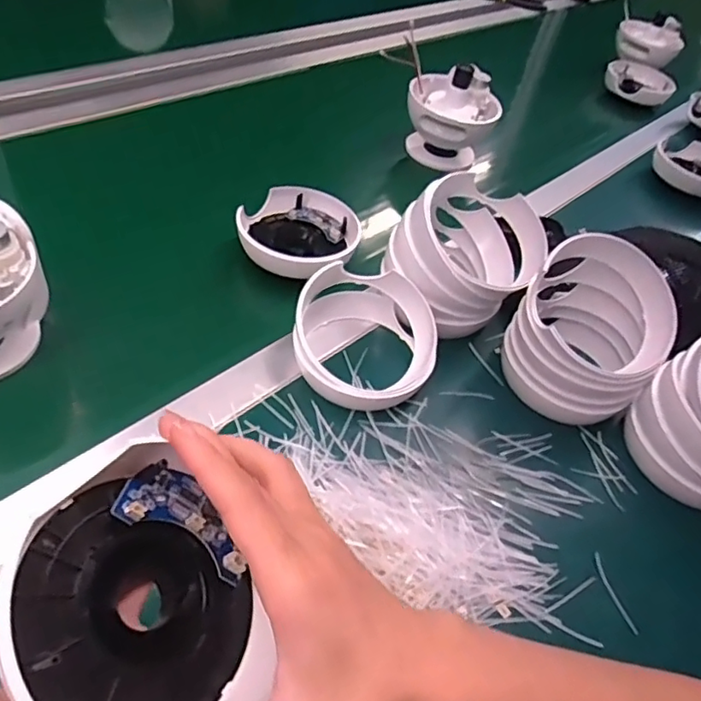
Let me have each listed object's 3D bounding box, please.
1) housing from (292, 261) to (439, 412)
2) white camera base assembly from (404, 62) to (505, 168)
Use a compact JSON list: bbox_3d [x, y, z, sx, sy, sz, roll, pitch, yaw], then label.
[{"bbox_3d":[0.014,-0.015,0.474,0.117,0.057,0.125,7,47,-7],"label":"housing"},{"bbox_3d":[0.126,-0.291,0.730,0.106,0.117,0.086,20,47,5],"label":"white camera base assembly"}]

